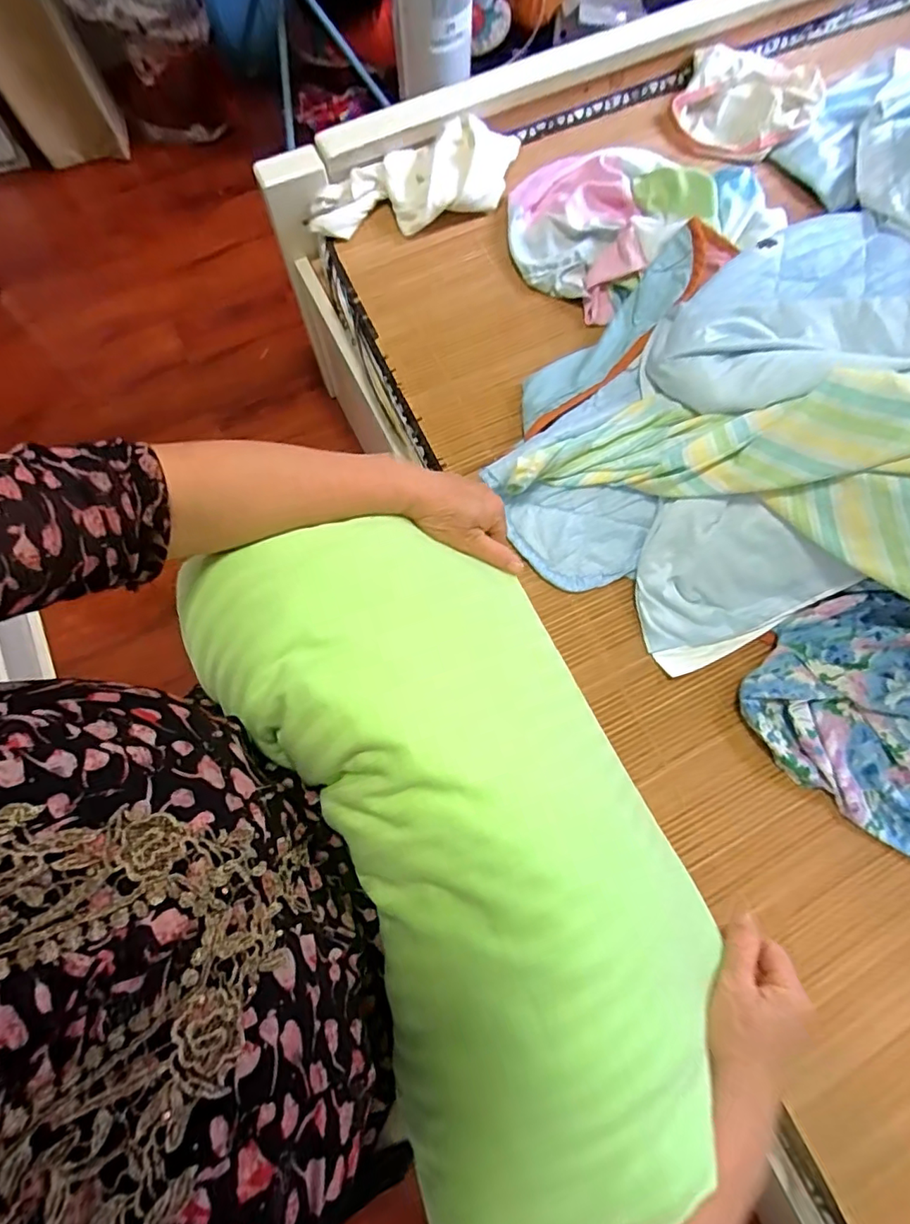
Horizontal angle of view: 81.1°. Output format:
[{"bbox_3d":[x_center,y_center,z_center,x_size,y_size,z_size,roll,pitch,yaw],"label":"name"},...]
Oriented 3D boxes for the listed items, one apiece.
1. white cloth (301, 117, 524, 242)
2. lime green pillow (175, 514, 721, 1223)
[{"bbox_3d":[-0.051,-0.630,0.783,0.336,0.060,0.111,-19,78,-5],"label":"white cloth"},{"bbox_3d":[0.005,0.124,0.352,0.234,0.101,0.433,-27,78,-6],"label":"lime green pillow"}]

